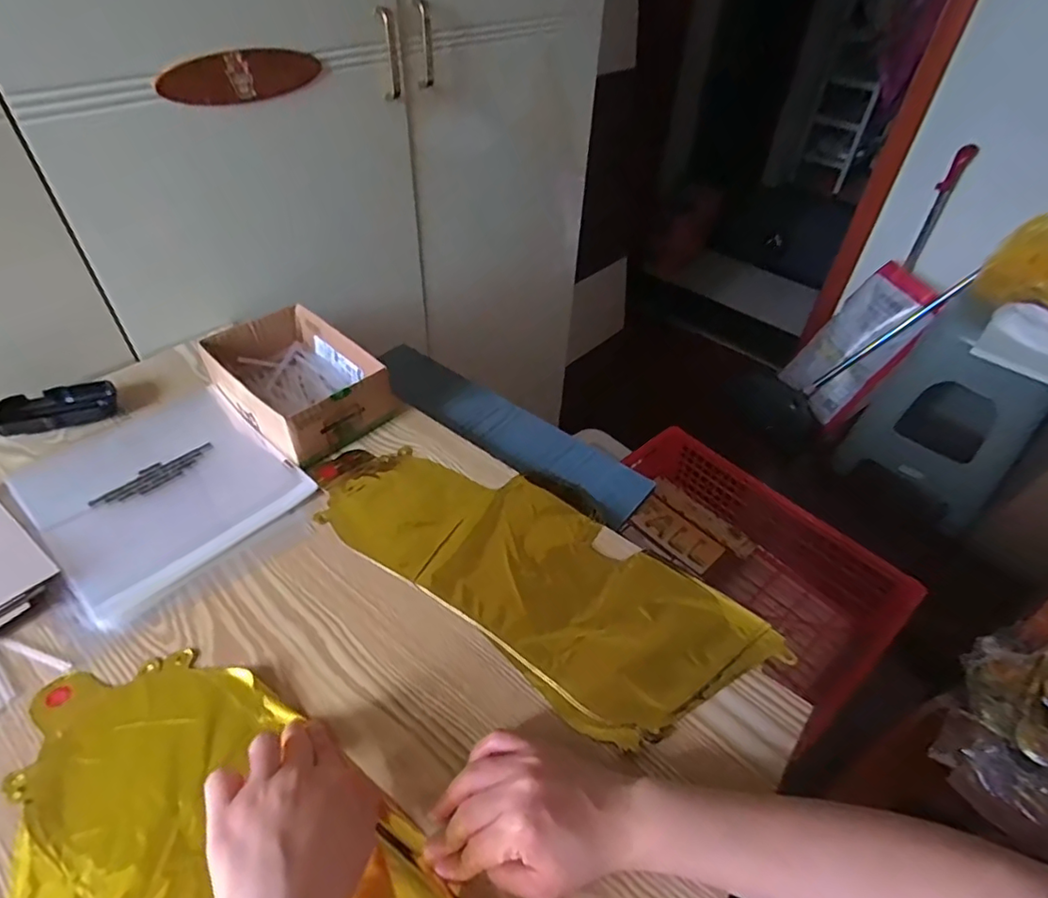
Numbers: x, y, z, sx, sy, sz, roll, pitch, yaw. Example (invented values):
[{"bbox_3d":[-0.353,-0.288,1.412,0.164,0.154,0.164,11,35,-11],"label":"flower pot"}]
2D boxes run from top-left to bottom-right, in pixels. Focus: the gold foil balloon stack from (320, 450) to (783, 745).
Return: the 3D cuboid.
[{"bbox_3d":[-0.005,0.096,0.516,0.408,0.007,0.168,30,50,25],"label":"gold foil balloon stack"}]

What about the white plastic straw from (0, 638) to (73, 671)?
[{"bbox_3d":[-0.372,0.155,0.437,0.065,0.004,0.007,14,45,11],"label":"white plastic straw"}]

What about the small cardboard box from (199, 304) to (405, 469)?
[{"bbox_3d":[-0.246,-0.072,0.625,0.193,0.064,0.126,32,51,27],"label":"small cardboard box"}]

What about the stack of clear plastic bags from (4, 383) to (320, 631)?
[{"bbox_3d":[-0.351,0.033,0.560,0.217,0.018,0.202,34,52,28],"label":"stack of clear plastic bags"}]

